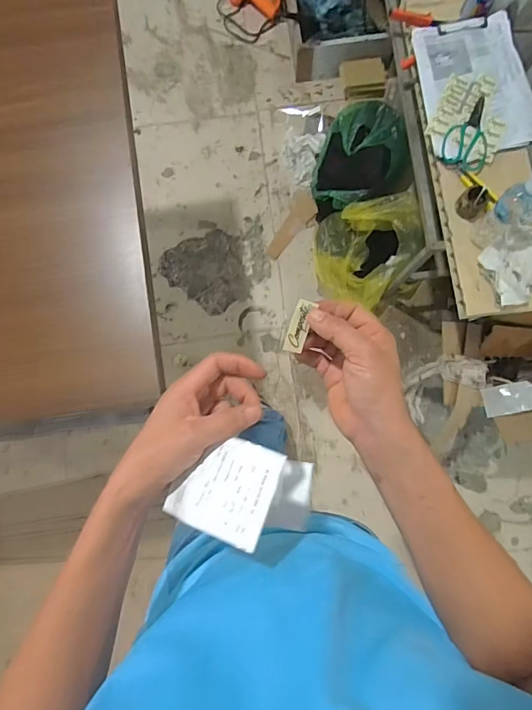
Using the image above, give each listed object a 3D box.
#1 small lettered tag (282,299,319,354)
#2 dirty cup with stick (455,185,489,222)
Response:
[{"bbox_3d":[0.032,-0.026,0.402,0.019,0.004,0.050,15,101,-14],"label":"small lettered tag"},{"bbox_3d":[0.452,-0.330,0.940,0.060,0.039,0.061,0,83,1],"label":"dirty cup with stick"}]

